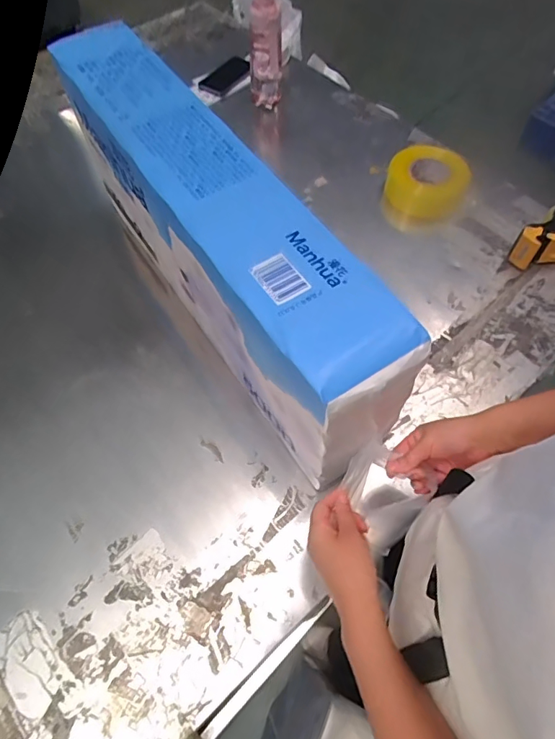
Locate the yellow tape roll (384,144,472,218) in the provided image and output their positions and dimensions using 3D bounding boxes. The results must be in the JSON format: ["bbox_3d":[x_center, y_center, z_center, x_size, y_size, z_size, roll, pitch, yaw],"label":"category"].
[{"bbox_3d":[0.308,-0.386,0.972,0.156,0.069,0.156,0,61,0],"label":"yellow tape roll"}]

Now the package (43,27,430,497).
[{"bbox_3d":[-0.097,-0.175,0.668,0.153,0.257,0.700,-30,65,-16],"label":"package"}]

